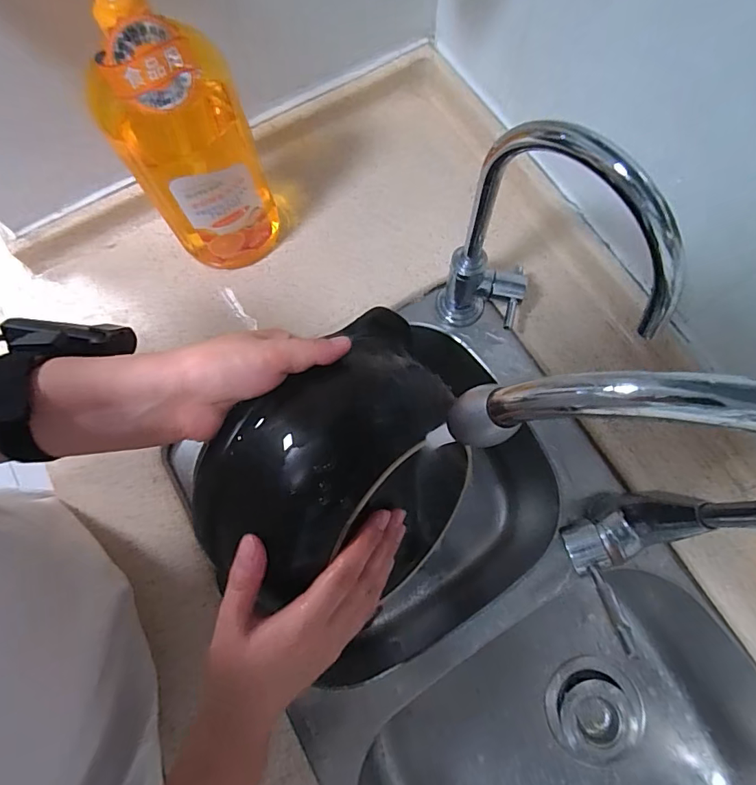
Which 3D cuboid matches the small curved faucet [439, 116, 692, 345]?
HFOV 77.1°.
[{"bbox_3d":[0.143,-0.100,0.382,0.161,0.261,0.045,35,77,10],"label":"small curved faucet"}]

